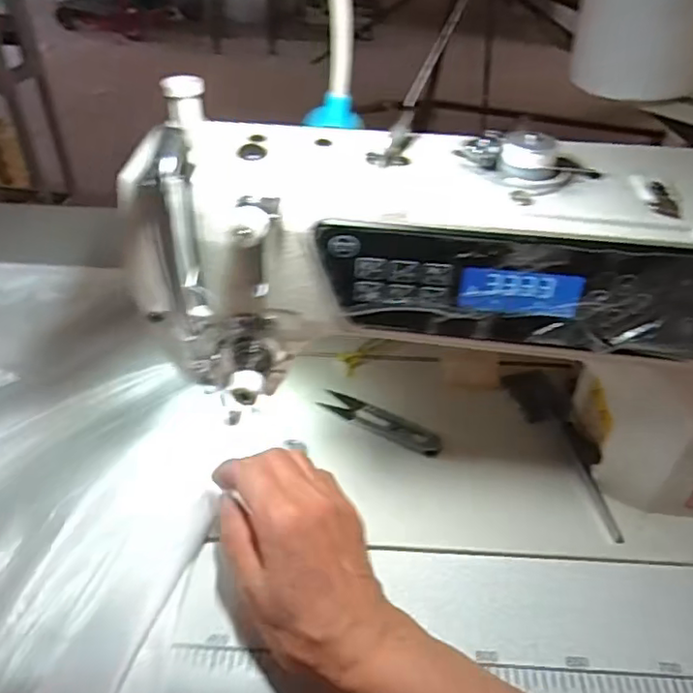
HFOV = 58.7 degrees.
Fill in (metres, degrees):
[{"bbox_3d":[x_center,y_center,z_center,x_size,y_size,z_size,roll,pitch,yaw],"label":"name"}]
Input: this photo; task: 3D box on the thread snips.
[{"bbox_3d":[0.026,0.058,0.469,0.099,0.007,0.024,24,46,23],"label":"thread snips"}]

